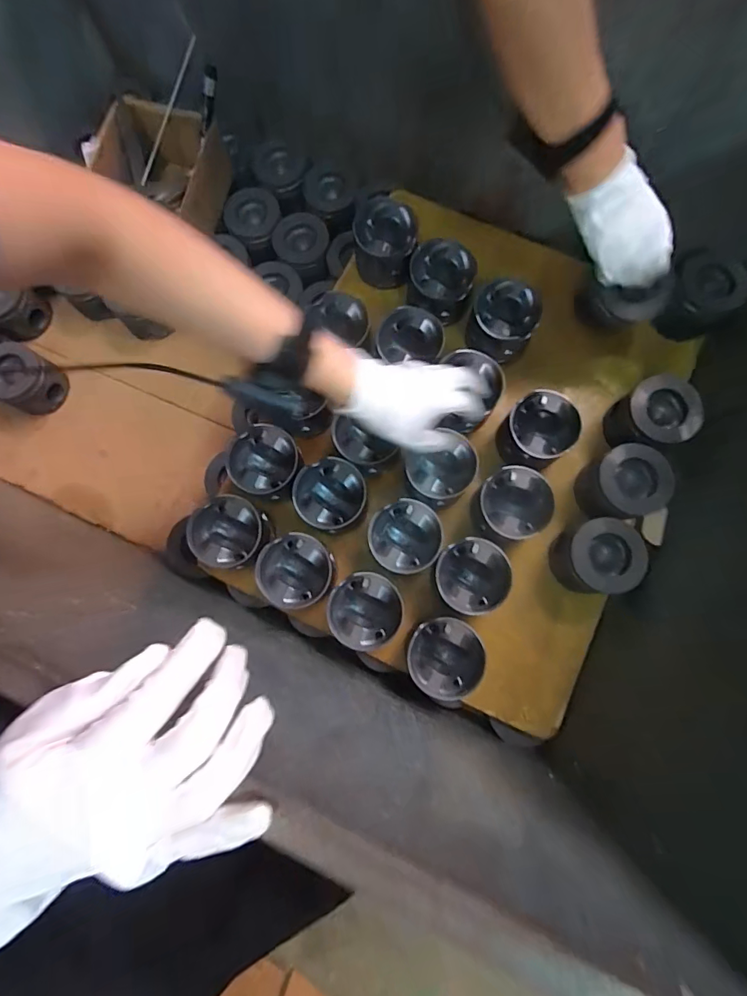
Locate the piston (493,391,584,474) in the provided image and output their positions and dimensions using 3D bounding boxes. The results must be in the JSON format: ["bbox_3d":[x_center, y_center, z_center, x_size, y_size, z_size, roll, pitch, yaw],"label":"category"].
[{"bbox_3d":[0.215,-0.086,0.613,0.084,0.077,0.084,0,80,1],"label":"piston"}]

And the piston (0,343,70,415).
[{"bbox_3d":[-0.536,-0.181,0.708,0.086,0.079,0.083,0,80,1],"label":"piston"}]

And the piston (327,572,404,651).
[{"bbox_3d":[-0.009,0.138,0.570,0.088,0.072,0.085,0,80,1],"label":"piston"}]

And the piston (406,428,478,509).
[{"bbox_3d":[0.084,-0.036,0.600,0.094,0.066,0.092,0,80,1],"label":"piston"}]

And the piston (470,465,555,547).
[{"bbox_3d":[0.174,0.011,0.591,0.096,0.063,0.091,0,80,1],"label":"piston"}]

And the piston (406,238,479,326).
[{"bbox_3d":[0.094,-0.299,0.658,0.086,0.083,0.088,0,80,1],"label":"piston"}]

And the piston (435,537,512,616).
[{"bbox_3d":[0.119,0.096,0.567,0.087,0.055,0.085,0,80,1],"label":"piston"}]

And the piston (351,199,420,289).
[{"bbox_3d":[0.018,-0.364,0.671,0.088,0.077,0.090,0,80,1],"label":"piston"}]

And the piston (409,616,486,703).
[{"bbox_3d":[0.083,0.189,0.558,0.090,0.072,0.089,-11,80,-1],"label":"piston"}]

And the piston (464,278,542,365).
[{"bbox_3d":[0.180,-0.246,0.648,0.084,0.086,0.085,0,80,1],"label":"piston"}]

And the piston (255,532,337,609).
[{"bbox_3d":[-0.093,0.091,0.580,0.089,0.070,0.090,0,80,1],"label":"piston"}]

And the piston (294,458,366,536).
[{"bbox_3d":[-0.055,-0.001,0.598,0.083,0.073,0.089,0,80,1],"label":"piston"}]

